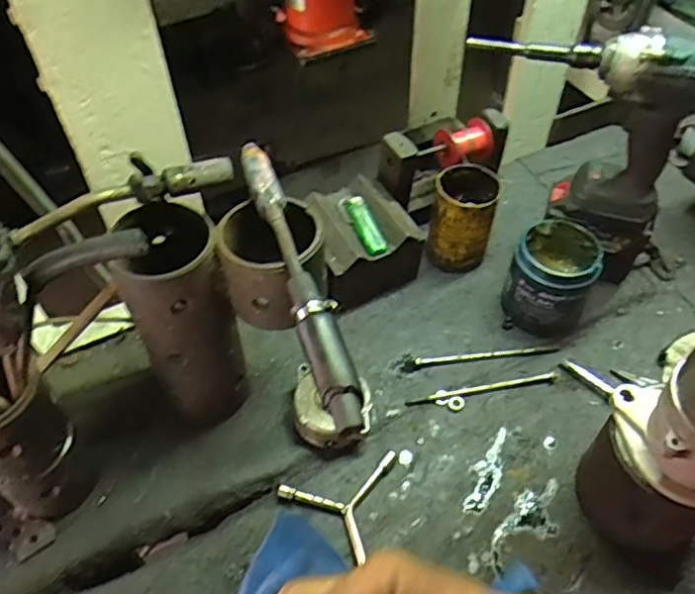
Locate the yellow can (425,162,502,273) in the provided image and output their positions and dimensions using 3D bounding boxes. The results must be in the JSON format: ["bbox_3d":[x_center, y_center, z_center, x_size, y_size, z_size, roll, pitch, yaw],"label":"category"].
[{"bbox_3d":[0.139,-0.093,0.740,0.073,0.115,0.075,0,50,1],"label":"yellow can"}]

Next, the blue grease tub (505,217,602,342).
[{"bbox_3d":[0.234,-0.016,0.697,0.086,0.119,0.096,23,54,19],"label":"blue grease tub"}]

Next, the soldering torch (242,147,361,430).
[{"bbox_3d":[-0.039,-0.024,0.452,0.026,0.026,0.271,-15,52,-11],"label":"soldering torch"}]

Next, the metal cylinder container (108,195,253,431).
[{"bbox_3d":[-0.150,0.020,0.571,0.085,0.214,0.100,-14,52,-11],"label":"metal cylinder container"}]

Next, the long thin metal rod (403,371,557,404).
[{"bbox_3d":[0.147,0.098,0.654,0.166,0.009,0.014,-9,51,-6],"label":"long thin metal rod"}]

